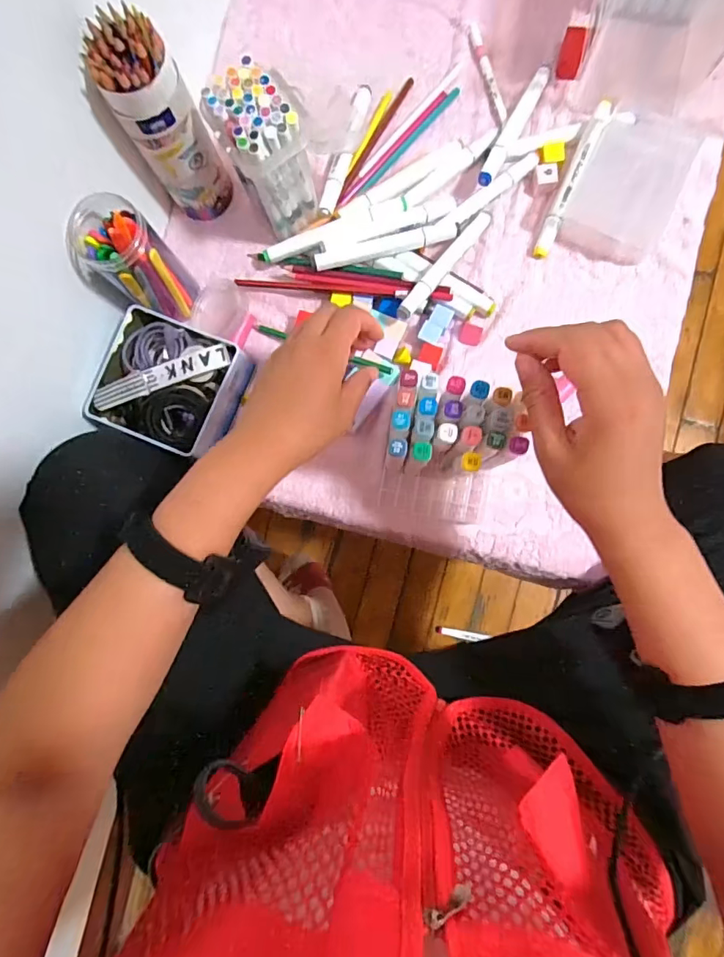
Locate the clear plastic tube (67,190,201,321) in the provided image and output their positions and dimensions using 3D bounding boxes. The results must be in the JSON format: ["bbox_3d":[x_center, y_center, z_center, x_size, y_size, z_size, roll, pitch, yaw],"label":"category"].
[{"bbox_3d":[-0.213,-0.199,0.458,0.065,0.137,0.069,0,87,4],"label":"clear plastic tube"}]

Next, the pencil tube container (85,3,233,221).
[{"bbox_3d":[-0.174,-0.317,0.453,0.060,0.183,0.056,0,87,4],"label":"pencil tube container"}]

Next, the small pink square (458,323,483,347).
[{"bbox_3d":[0.112,-0.147,0.499,0.022,0.004,0.020,20,89,5],"label":"small pink square"}]

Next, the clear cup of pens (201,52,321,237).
[{"bbox_3d":[-0.083,-0.300,0.457,0.070,0.128,0.074,0,87,4],"label":"clear cup of pens"}]

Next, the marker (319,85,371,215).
[{"bbox_3d":[-0.016,-0.346,0.511,0.017,0.019,0.150,16,89,5],"label":"marker"}]

